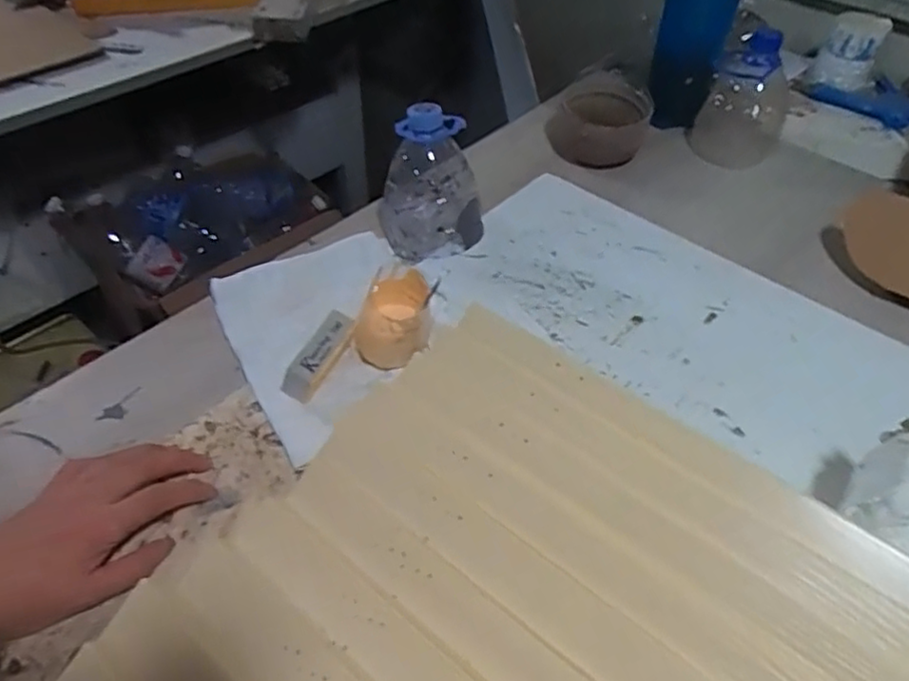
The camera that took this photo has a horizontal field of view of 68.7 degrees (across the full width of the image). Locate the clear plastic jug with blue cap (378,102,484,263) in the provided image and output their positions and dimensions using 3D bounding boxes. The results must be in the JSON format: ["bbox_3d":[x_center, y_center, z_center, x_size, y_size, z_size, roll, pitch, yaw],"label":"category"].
[{"bbox_3d":[-0.024,-0.151,0.618,0.092,0.111,0.085,-13,49,-13],"label":"clear plastic jug with blue cap"}]

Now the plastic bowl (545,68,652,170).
[{"bbox_3d":[0.163,-0.251,0.754,0.111,0.066,0.095,11,48,9],"label":"plastic bowl"}]

